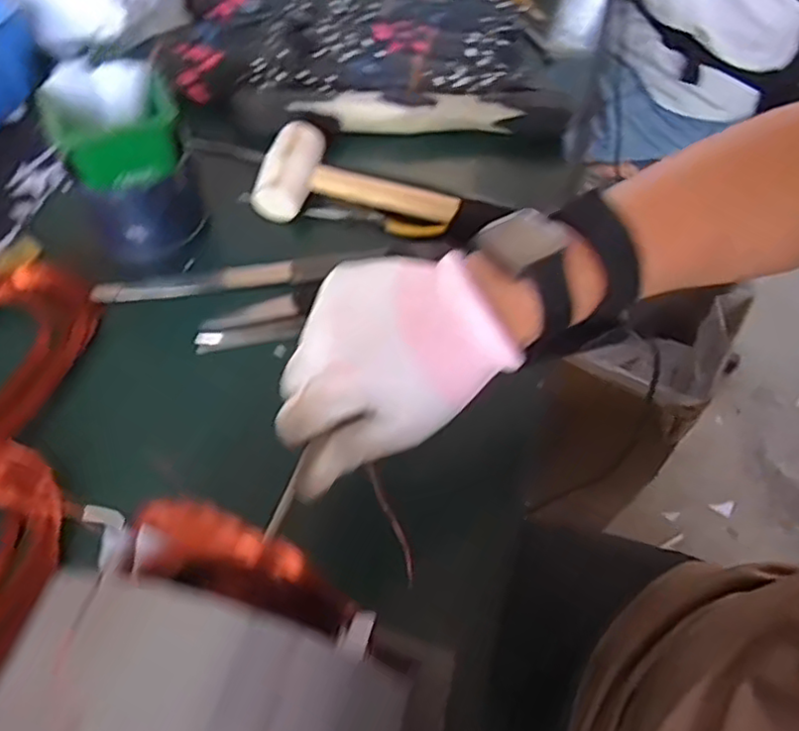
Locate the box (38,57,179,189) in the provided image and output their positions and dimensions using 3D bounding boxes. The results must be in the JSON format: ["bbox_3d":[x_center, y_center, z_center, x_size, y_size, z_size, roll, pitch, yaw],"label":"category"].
[{"bbox_3d":[-0.217,-0.184,0.501,0.089,0.053,0.086,-18,59,-14],"label":"box"}]

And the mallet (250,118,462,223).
[{"bbox_3d":[-0.034,-0.156,0.569,0.170,0.043,0.077,15,57,8],"label":"mallet"}]

